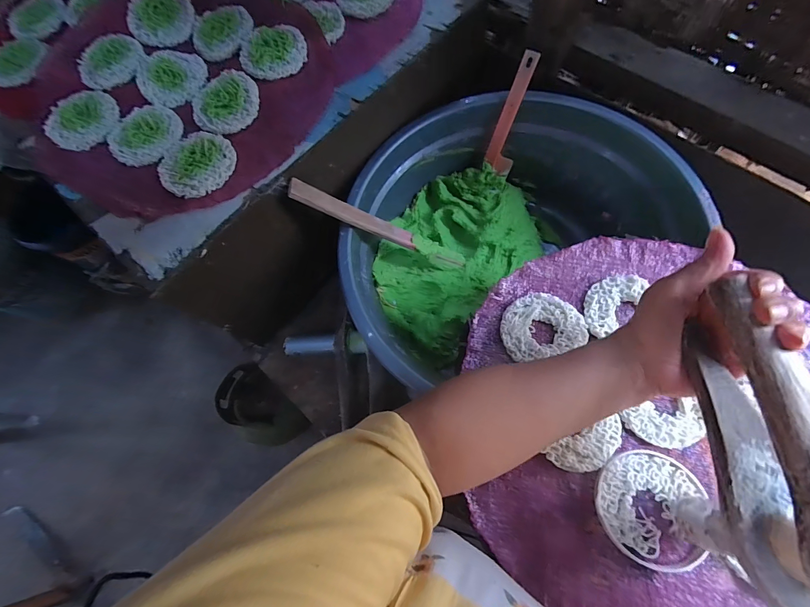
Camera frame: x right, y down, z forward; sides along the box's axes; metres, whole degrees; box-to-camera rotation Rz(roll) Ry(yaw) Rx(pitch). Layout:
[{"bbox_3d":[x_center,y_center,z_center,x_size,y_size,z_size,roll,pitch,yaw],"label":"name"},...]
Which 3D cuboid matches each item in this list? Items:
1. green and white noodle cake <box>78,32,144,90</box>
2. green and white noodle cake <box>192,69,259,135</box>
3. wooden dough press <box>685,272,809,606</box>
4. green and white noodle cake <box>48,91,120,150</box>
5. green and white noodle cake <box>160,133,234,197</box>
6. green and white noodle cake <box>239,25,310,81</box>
[{"bbox_3d":[-0.351,-0.290,0.428,0.076,0.008,0.079,-17,70,-1],"label":"green and white noodle cake"},{"bbox_3d":[-0.201,-0.226,0.399,0.073,0.009,0.080,-2,71,5],"label":"green and white noodle cake"},{"bbox_3d":[0.221,0.123,0.196,0.049,0.074,0.276,-7,67,-2],"label":"wooden dough press"},{"bbox_3d":[-0.363,-0.208,0.407,0.072,0.010,0.076,2,72,-5],"label":"green and white noodle cake"},{"bbox_3d":[-0.219,-0.149,0.378,0.075,0.009,0.075,-2,71,5],"label":"green and white noodle cake"},{"bbox_3d":[-0.152,-0.292,0.416,0.074,0.009,0.077,-2,71,5],"label":"green and white noodle cake"}]

